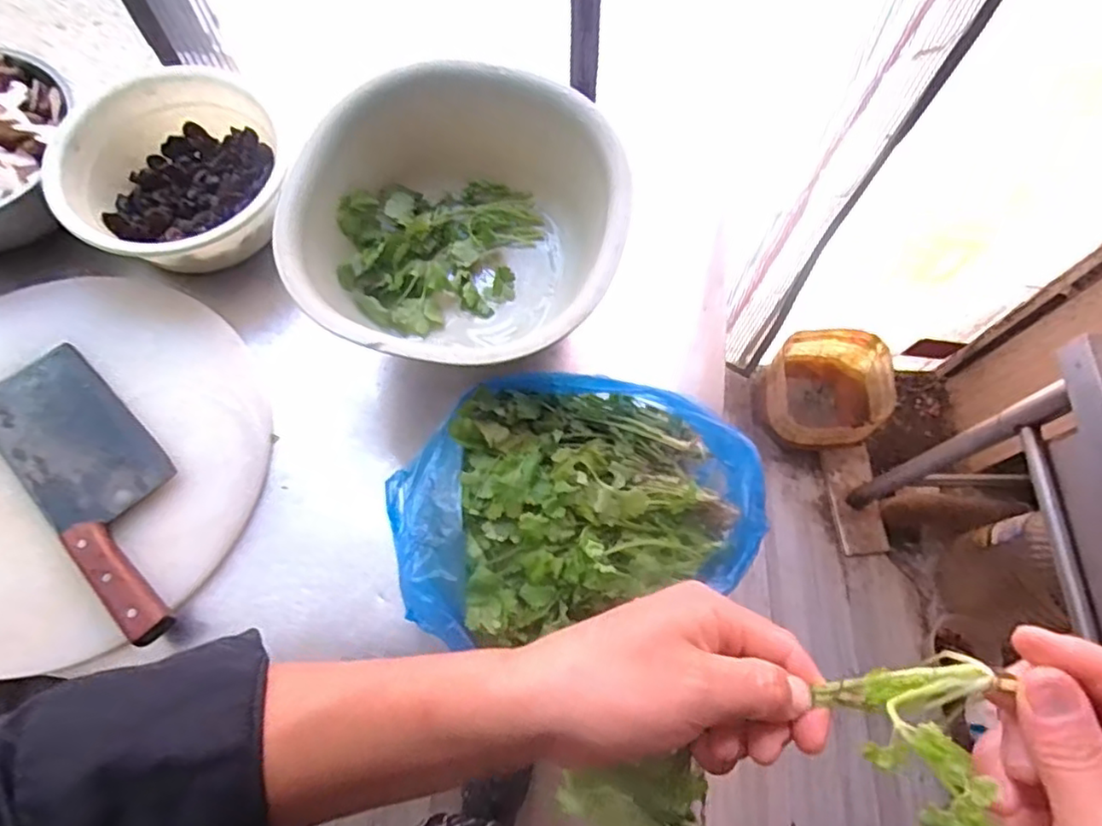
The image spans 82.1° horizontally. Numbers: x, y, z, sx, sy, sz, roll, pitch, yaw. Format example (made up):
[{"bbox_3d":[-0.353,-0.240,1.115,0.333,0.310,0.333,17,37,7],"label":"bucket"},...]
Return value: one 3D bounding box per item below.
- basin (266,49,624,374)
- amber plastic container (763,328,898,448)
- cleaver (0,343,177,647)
[{"bbox_3d":[-0.077,-0.126,0.560,0.249,0.191,0.236,22,68,6],"label":"basin"},{"bbox_3d":[0.655,-0.049,1.515,0.258,0.162,0.271,1,68,-2],"label":"amber plastic container"},{"bbox_3d":[-0.390,0.054,0.546,0.296,0.035,0.098,43,72,14],"label":"cleaver"}]

